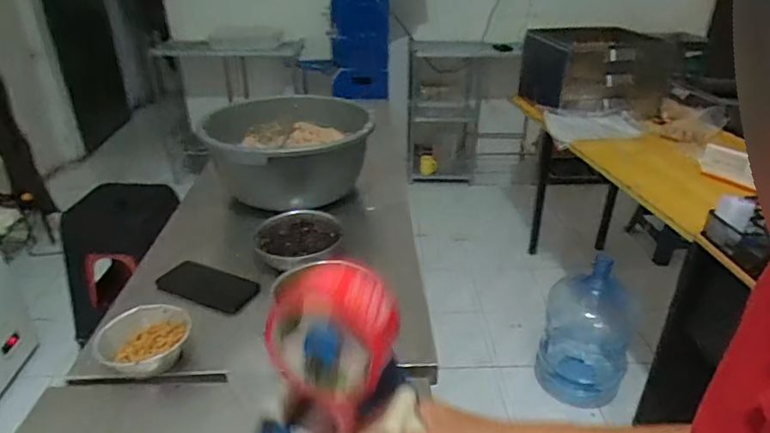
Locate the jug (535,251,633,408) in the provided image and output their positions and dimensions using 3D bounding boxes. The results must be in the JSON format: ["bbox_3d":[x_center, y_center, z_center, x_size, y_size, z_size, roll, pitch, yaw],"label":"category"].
[{"bbox_3d":[0.636,0.361,1.599,0.253,0.441,0.248,12,31,19],"label":"jug"}]

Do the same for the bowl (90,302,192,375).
[{"bbox_3d":[-0.322,0.169,0.681,0.116,0.046,0.097,-17,34,-29],"label":"bowl"}]

